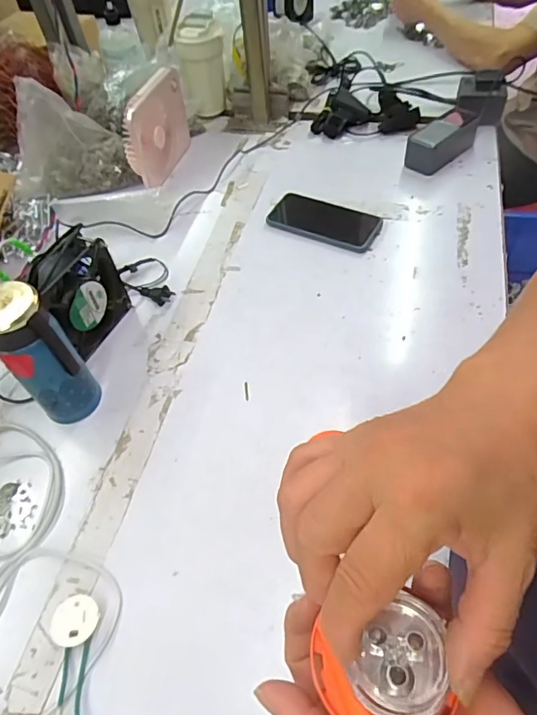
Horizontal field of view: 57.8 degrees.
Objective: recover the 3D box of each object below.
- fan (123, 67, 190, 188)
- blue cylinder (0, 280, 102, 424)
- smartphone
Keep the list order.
[{"bbox_3d":[-0.178,-0.369,0.784,0.030,0.125,0.159,12,56,14],"label":"fan"},{"bbox_3d":[-0.234,0.003,0.507,0.062,0.169,0.053,-34,58,-18],"label":"blue cylinder"},{"bbox_3d":[0.079,-0.199,0.709,0.164,0.012,0.078,22,59,20],"label":"smartphone"}]

